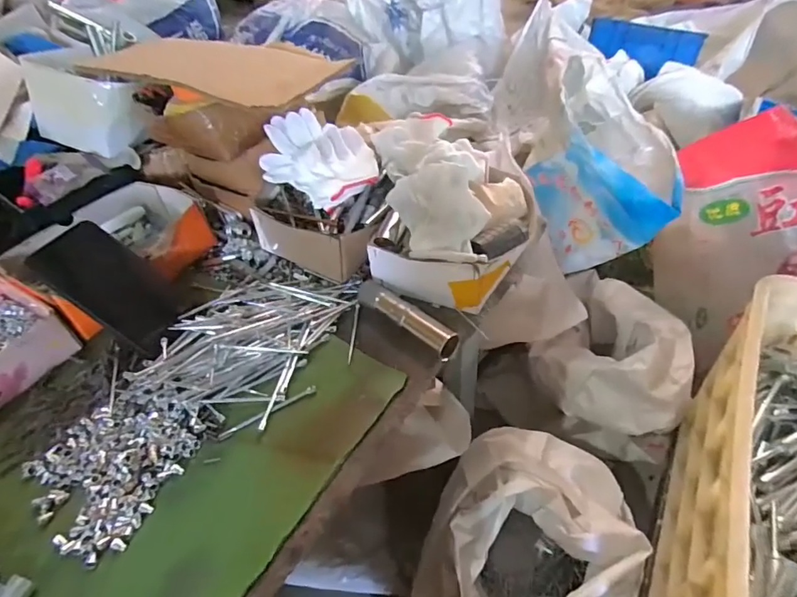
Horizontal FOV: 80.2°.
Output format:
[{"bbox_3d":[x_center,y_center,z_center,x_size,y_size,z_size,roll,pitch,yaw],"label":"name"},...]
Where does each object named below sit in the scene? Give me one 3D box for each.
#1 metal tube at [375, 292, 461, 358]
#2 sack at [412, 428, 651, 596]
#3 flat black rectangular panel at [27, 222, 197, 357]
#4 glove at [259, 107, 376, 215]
[{"bbox_3d":[0.014,0.024,0.468,0.098,0.025,0.024,32,55,32],"label":"metal tube"},{"bbox_3d":[0.184,0.408,0.696,0.268,0.321,0.338,19,49,23],"label":"sack"},{"bbox_3d":[-0.297,-0.013,0.493,0.075,0.139,0.012,-51,22,-8],"label":"flat black rectangular panel"},{"bbox_3d":[-0.096,-0.165,0.552,0.124,0.051,0.154,-16,45,-10],"label":"glove"}]

